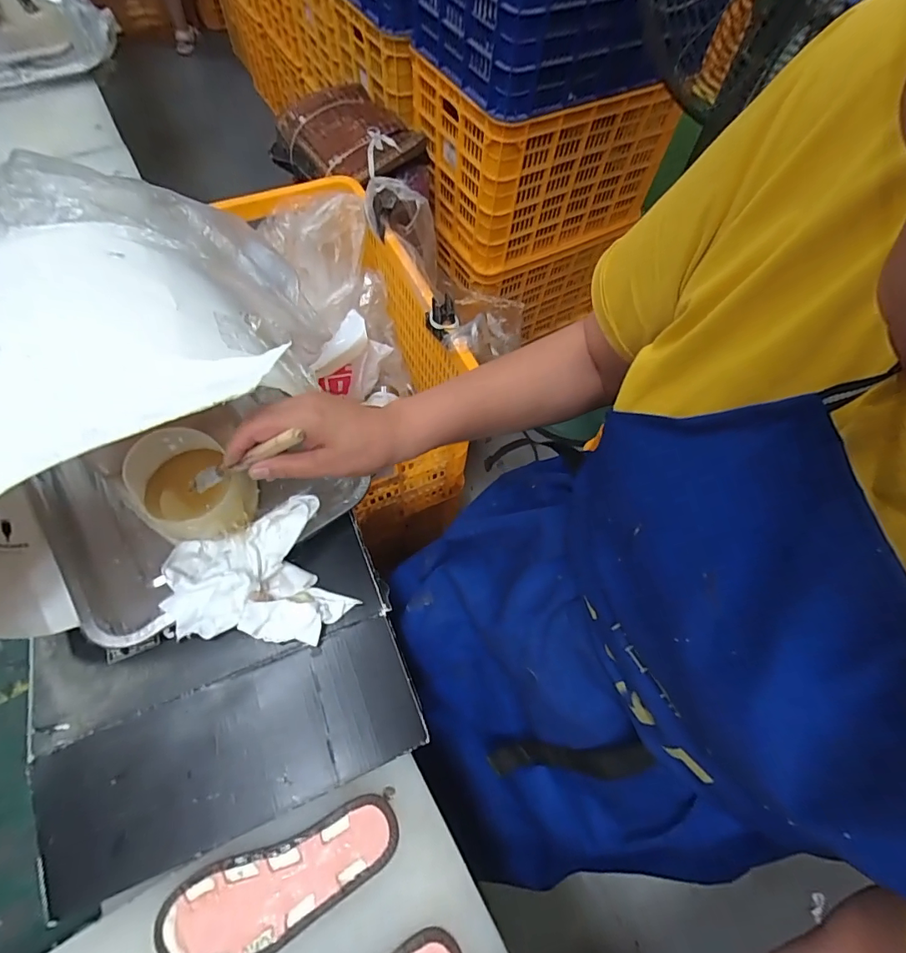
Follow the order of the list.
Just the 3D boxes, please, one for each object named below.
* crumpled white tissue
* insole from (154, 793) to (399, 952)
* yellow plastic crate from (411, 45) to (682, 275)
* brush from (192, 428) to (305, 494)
[{"bbox_3d":[-0.183,0.099,0.434,0.155,0.053,0.123,-16,65,-12],"label":"crumpled white tissue"},{"bbox_3d":[-0.128,0.310,0.355,0.176,0.009,0.065,-17,65,-12],"label":"insole"},{"bbox_3d":[0.231,-0.887,1.278,0.579,0.370,0.372,-28,67,-16],"label":"yellow plastic crate"},{"bbox_3d":[-0.176,-0.010,0.385,0.149,0.010,0.012,-17,56,34],"label":"brush"}]

